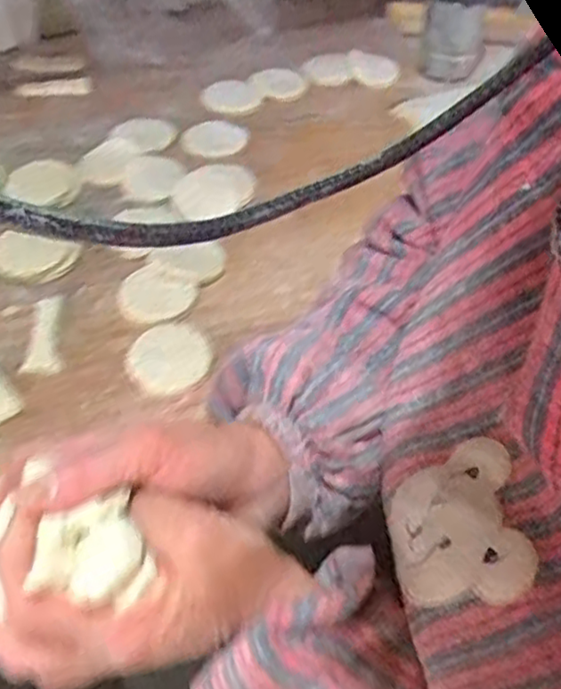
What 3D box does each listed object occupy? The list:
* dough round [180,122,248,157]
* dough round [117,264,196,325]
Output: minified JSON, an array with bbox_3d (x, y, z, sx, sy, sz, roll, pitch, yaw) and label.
[{"bbox_3d":[-0.080,-0.250,0.839,0.080,0.013,0.061,-20,53,-15],"label":"dough round"},{"bbox_3d":[-0.124,-0.049,0.669,0.073,0.011,0.062,20,53,17],"label":"dough round"}]

